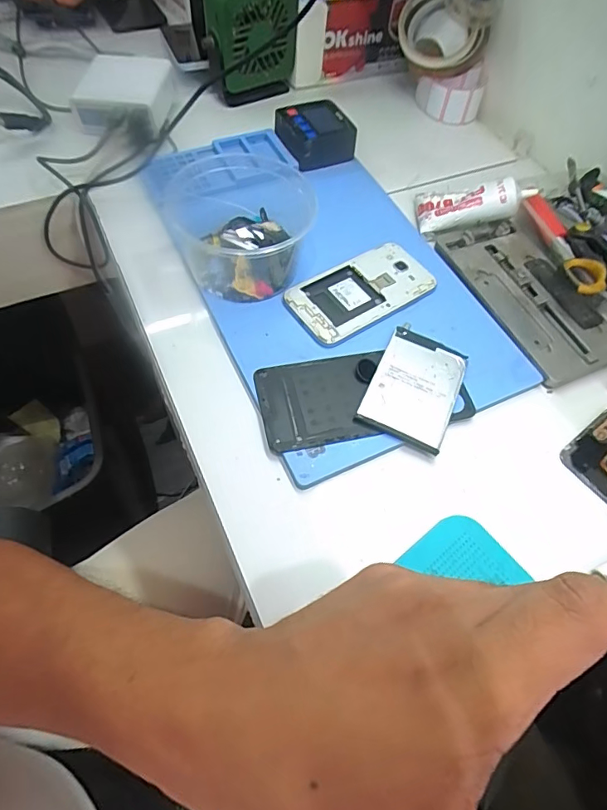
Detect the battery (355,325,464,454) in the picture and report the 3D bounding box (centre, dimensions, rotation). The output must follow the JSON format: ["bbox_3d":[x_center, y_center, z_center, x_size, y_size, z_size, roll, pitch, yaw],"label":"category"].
[{"bbox_3d":[0.086,-0.015,0.360,0.063,0.007,0.096,23,60,9],"label":"battery"}]

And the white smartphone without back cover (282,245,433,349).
[{"bbox_3d":[0.051,-0.100,0.412,0.130,0.010,0.065,-30,66,-20],"label":"white smartphone without back cover"}]

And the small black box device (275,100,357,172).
[{"bbox_3d":[0.016,-0.286,0.503,0.075,0.039,0.070,-16,62,-13],"label":"small black box device"}]

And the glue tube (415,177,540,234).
[{"bbox_3d":[0.165,-0.194,0.455,0.106,0.035,0.043,-3,57,20],"label":"glue tube"}]

